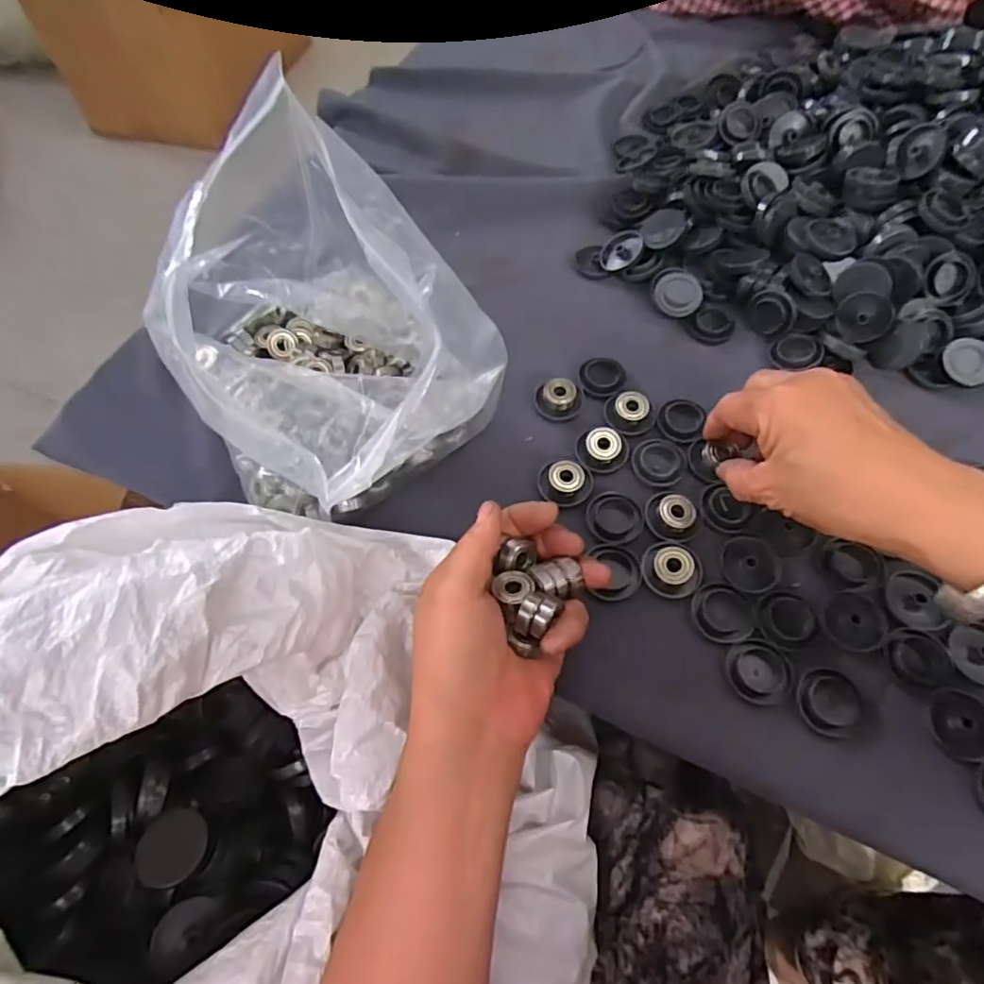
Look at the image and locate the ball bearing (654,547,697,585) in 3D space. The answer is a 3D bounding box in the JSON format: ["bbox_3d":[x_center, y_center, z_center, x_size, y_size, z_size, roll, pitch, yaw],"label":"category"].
[{"bbox_3d":[0.104,0.042,0.345,0.021,0.010,0.023,-1,63,2],"label":"ball bearing"}]

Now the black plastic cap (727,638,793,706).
[{"bbox_3d":[0.141,0.095,0.319,0.033,0.006,0.031,-1,63,2],"label":"black plastic cap"}]

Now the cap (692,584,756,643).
[{"bbox_3d":[0.128,0.066,0.334,0.033,0.009,0.032,-1,63,2],"label":"cap"}]

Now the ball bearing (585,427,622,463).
[{"bbox_3d":[0.071,-0.030,0.385,0.022,0.012,0.019,12,64,9],"label":"ball bearing"}]

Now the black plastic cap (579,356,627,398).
[{"bbox_3d":[0.076,-0.080,0.418,0.033,0.008,0.029,-30,65,-12],"label":"black plastic cap"}]

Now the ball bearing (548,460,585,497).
[{"bbox_3d":[0.046,-0.009,0.374,0.022,0.009,0.019,2,63,4],"label":"ball bearing"}]

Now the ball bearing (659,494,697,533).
[{"bbox_3d":[0.111,0.012,0.362,0.022,0.009,0.021,-1,63,2],"label":"ball bearing"}]

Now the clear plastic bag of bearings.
[{"bbox_3d":[-0.118,-0.100,0.346,0.209,0.164,0.149,40,71,20],"label":"clear plastic bag of bearings"}]

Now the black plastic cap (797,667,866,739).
[{"bbox_3d":[0.174,0.108,0.310,0.032,0.008,0.032,-1,63,2],"label":"black plastic cap"}]

